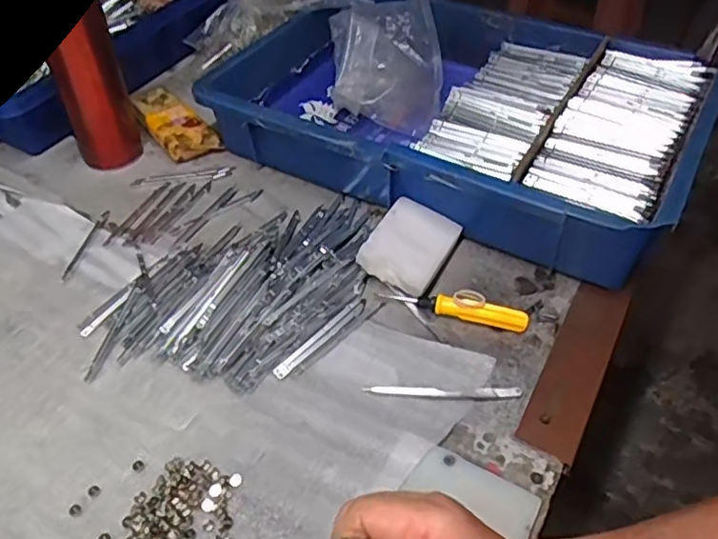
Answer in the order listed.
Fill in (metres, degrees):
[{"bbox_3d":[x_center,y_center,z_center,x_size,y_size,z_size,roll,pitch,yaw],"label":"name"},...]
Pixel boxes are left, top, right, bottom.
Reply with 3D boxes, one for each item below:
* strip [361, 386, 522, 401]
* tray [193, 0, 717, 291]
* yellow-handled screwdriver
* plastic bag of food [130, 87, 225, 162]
[{"bbox_3d":[0.058,0.085,0.428,0.107,0.006,0.011,2,47,2],"label":"strip"},{"bbox_3d":[0.080,-0.163,0.606,0.452,0.089,0.275,22,51,20],"label":"tray"},{"bbox_3d":[0.075,0.027,0.477,0.110,0.016,0.018,12,48,12],"label":"yellow-handled screwdriver"},{"bbox_3d":[-0.194,-0.153,0.640,0.052,0.025,0.108,-31,54,-26],"label":"plastic bag of food"}]

